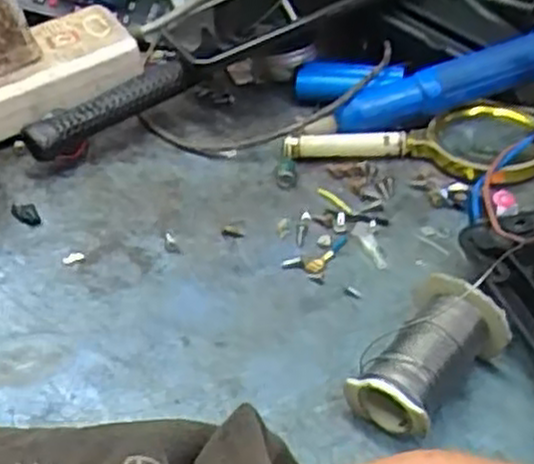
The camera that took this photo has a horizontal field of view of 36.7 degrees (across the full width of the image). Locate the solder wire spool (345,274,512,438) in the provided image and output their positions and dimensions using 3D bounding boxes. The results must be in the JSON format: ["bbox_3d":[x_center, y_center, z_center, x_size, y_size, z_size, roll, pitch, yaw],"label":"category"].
[{"bbox_3d":[0.065,0.053,0.334,0.039,0.040,0.069,29,52,33],"label":"solder wire spool"}]

